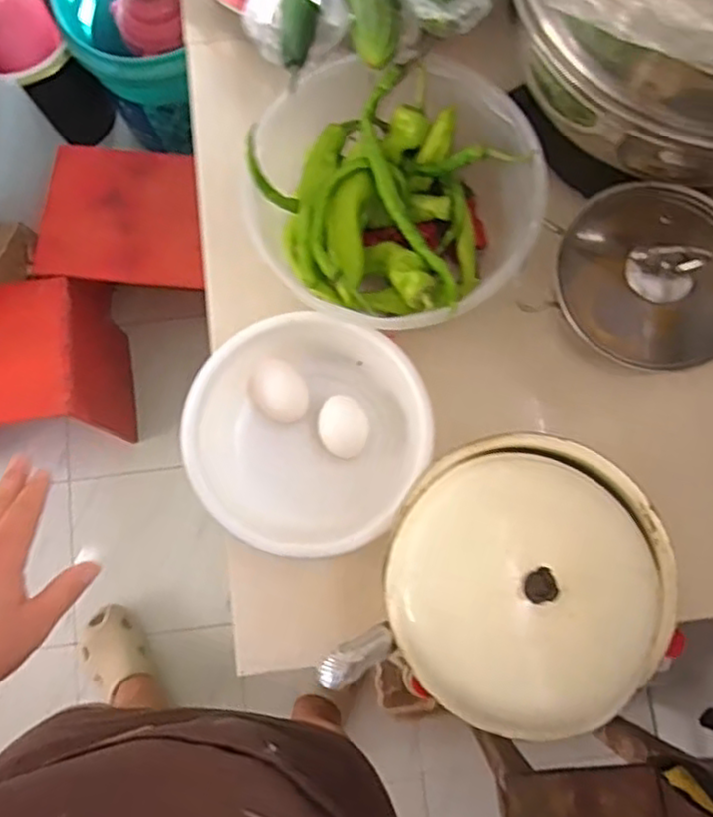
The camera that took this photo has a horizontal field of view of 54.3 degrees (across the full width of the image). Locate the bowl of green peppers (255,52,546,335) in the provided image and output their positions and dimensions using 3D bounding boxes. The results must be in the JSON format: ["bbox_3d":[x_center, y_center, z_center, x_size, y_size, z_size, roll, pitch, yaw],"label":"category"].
[{"bbox_3d":[0.036,-0.170,0.579,0.205,0.092,0.215,0,78,0],"label":"bowl of green peppers"}]

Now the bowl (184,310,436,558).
[{"bbox_3d":[-0.038,0.019,0.570,0.183,0.073,0.173,0,78,0],"label":"bowl"}]

